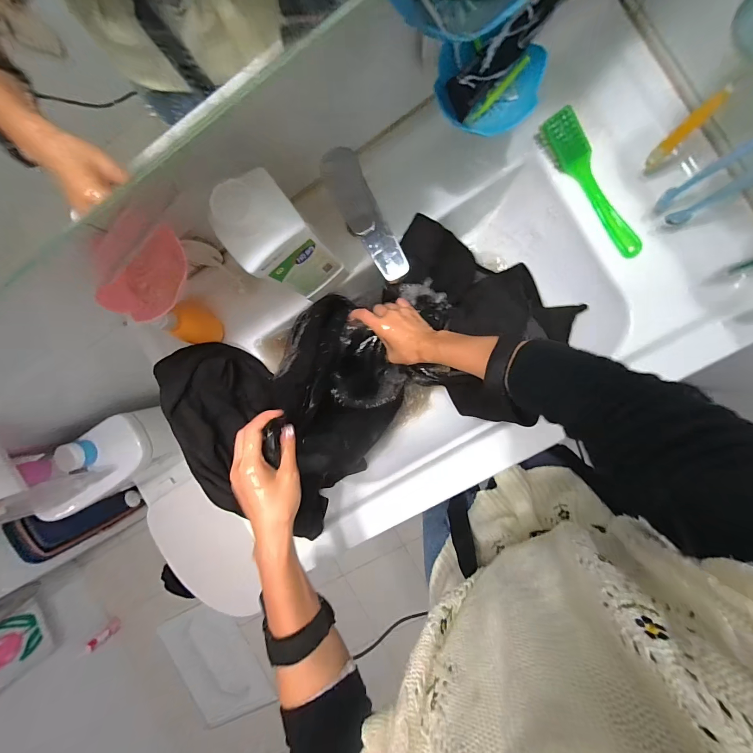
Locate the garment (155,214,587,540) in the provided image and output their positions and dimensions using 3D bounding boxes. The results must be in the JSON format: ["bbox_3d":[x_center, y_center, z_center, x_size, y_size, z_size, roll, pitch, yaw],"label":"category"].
[{"bbox_3d":[-0.009,-0.032,0.486,0.560,0.159,0.266,-23,90,-8],"label":"garment"}]

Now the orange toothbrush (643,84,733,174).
[{"bbox_3d":[0.312,-0.248,0.343,0.012,0.105,0.017,-3,93,9],"label":"orange toothbrush"}]

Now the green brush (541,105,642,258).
[{"bbox_3d":[0.282,-0.247,0.436,0.035,0.039,0.204,-31,88,10],"label":"green brush"}]

